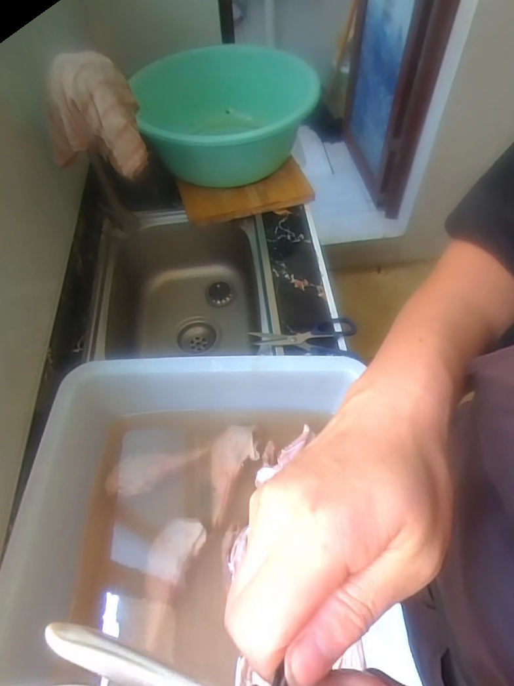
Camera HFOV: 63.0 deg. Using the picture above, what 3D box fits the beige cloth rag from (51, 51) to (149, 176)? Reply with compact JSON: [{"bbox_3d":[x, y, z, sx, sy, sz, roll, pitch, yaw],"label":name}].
[{"bbox_3d":[-0.250,-0.345,0.631,0.132,0.144,0.097,-17,57,-8],"label":"beige cloth rag"}]

